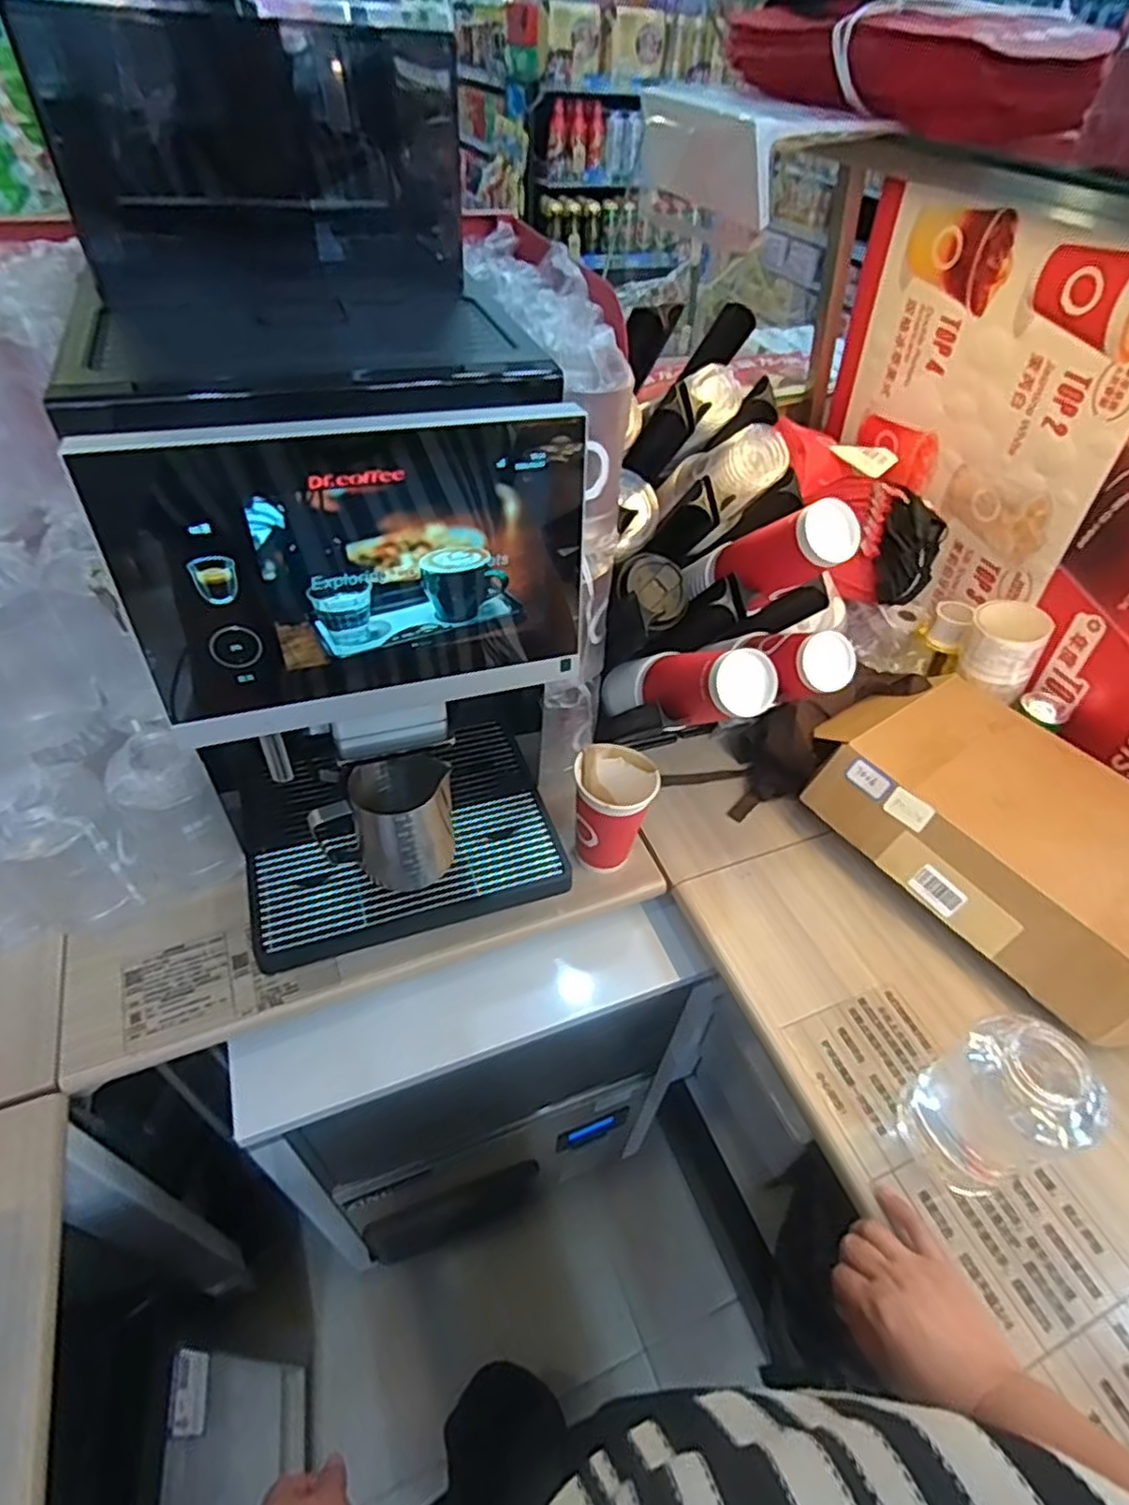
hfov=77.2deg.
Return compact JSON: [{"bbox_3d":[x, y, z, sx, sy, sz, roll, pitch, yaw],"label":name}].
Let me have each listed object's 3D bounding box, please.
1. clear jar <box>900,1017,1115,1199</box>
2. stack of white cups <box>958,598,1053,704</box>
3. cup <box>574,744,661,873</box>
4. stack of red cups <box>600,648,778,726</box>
[{"bbox_3d":[0.348,0.284,0.571,0.081,0.152,0.093,-23,52,-24],"label":"clear jar"},{"bbox_3d":[0.551,-0.131,0.896,0.091,0.093,0.075,29,51,21],"label":"stack of white cups"},{"bbox_3d":[0.049,0.069,0.760,0.083,0.127,0.085,2,46,-2],"label":"cup"},{"bbox_3d":[0.119,-0.070,0.758,0.073,0.073,0.263,-13,6,-17],"label":"stack of red cups"}]

